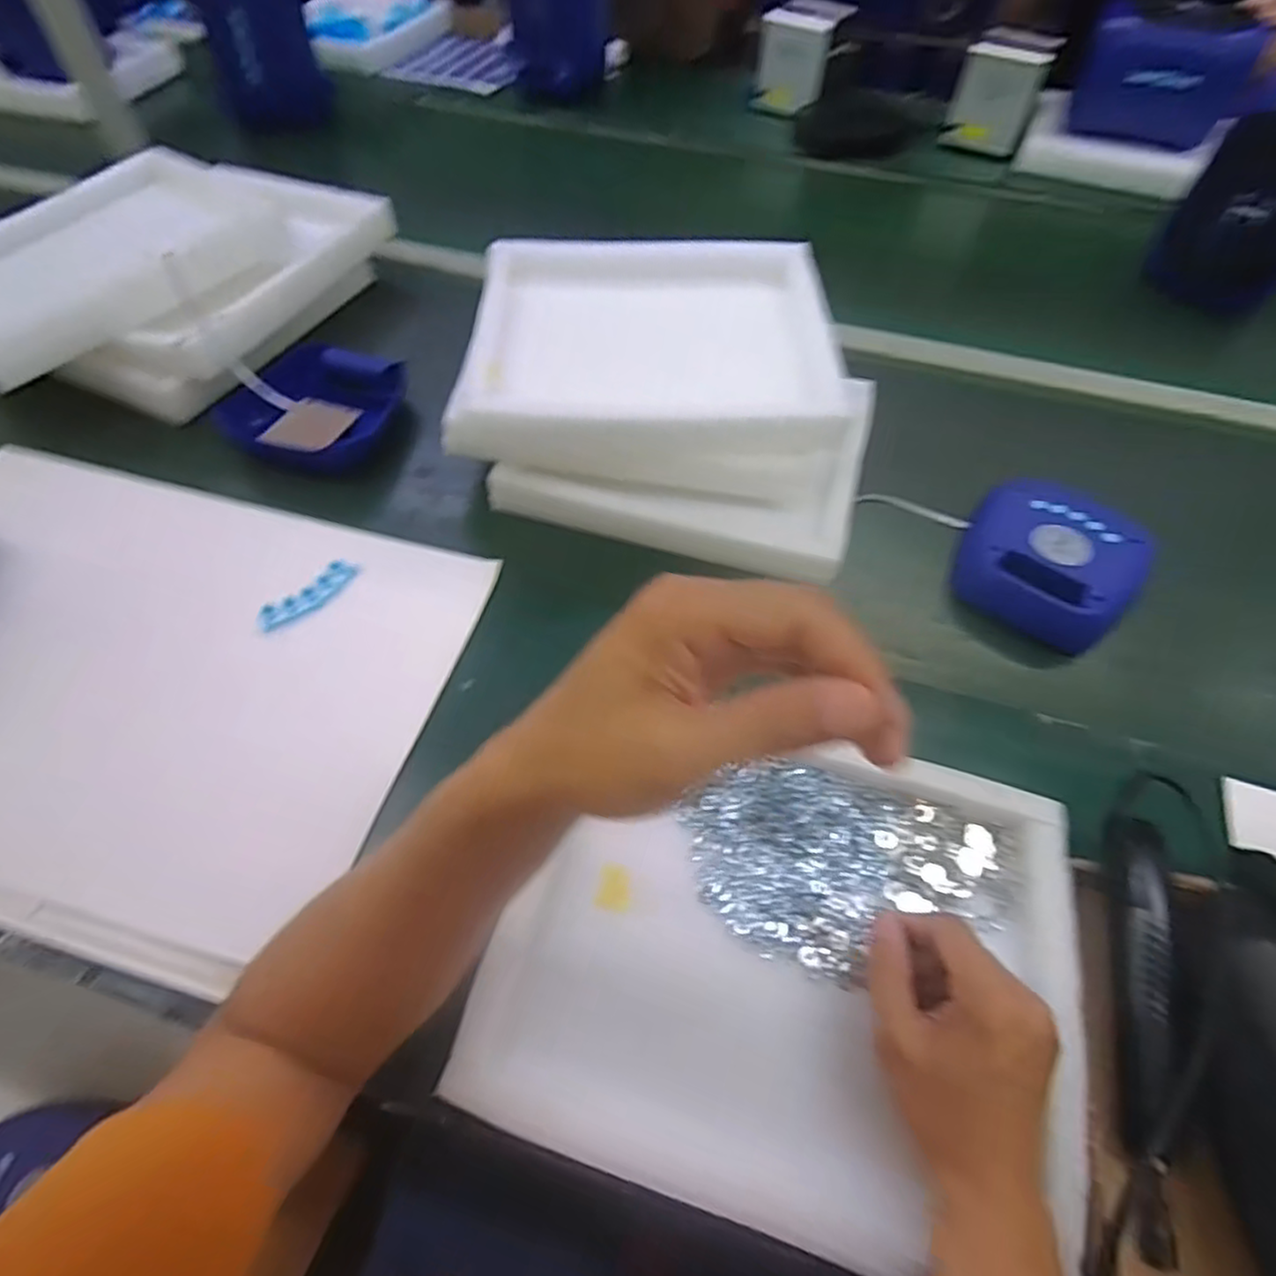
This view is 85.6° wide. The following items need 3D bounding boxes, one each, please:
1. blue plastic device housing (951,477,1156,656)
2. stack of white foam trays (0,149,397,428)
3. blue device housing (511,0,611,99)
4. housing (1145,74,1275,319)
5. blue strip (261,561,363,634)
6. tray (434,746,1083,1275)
[{"bbox_3d":[0.400,-0.078,0.674,0.154,0.041,0.179,32,61,19],"label":"blue plastic device housing"},{"bbox_3d":[-0.561,-0.444,0.823,0.347,0.120,0.447,22,58,13],"label":"stack of white foam trays"},{"bbox_3d":[-0.145,-1.133,1.250,0.181,0.260,0.108,7,56,4],"label":"blue device housing"},{"bbox_3d":[0.827,-0.582,0.906,0.172,0.264,0.114,36,62,21],"label":"housing"},{"bbox_3d":[-0.303,-0.040,0.635,0.019,0.022,0.096,36,62,21],"label":"blue strip"},{"bbox_3d":[0.096,0.199,0.454,0.342,0.034,0.294,16,57,9],"label":"tray"}]

